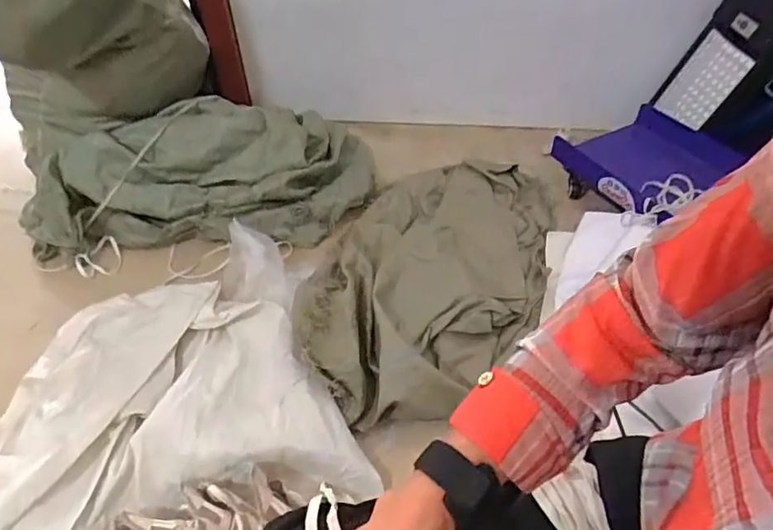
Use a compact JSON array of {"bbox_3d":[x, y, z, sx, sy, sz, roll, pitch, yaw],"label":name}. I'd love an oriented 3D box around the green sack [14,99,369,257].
[{"bbox_3d":[-0.416,-0.205,1.192,0.766,0.191,0.327,-5,46,-3],"label":"green sack"}]

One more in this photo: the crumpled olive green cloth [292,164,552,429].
[{"bbox_3d":[0.096,-0.010,1.044,0.401,0.128,0.705,14,48,14],"label":"crumpled olive green cloth"}]

